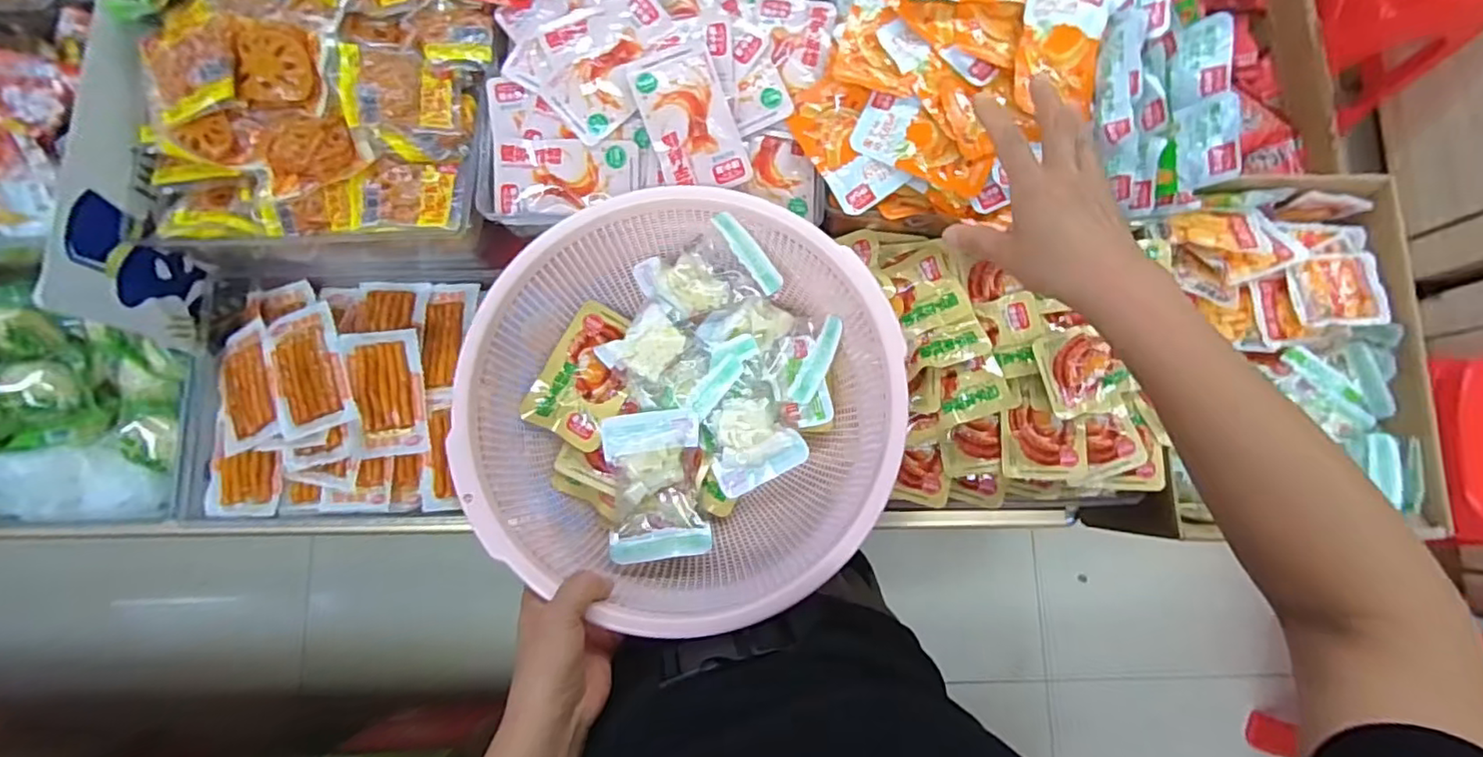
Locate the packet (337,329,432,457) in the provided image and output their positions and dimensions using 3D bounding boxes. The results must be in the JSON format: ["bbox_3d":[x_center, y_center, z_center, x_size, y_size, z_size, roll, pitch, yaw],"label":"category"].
[{"bbox_3d":[-0.342,0.014,0.604,0.063,0.016,0.119,-9,94,-22],"label":"packet"}]

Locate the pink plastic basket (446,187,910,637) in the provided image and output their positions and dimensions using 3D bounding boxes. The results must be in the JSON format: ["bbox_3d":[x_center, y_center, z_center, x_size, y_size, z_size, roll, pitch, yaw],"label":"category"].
[{"bbox_3d":[-0.042,0.019,0.483,0.305,0.100,0.294,-8,81,-1],"label":"pink plastic basket"}]

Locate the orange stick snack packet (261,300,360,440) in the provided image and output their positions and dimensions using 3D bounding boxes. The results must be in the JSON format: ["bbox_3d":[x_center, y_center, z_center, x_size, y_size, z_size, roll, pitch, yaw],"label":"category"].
[{"bbox_3d":[-0.413,-0.011,0.594,0.071,0.023,0.127,-21,82,-3],"label":"orange stick snack packet"}]

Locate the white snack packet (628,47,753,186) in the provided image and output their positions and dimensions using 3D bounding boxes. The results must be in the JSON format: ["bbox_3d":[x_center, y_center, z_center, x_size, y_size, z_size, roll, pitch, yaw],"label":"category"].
[{"bbox_3d":[-0.044,-0.219,0.536,0.072,0.018,0.120,-21,82,-3],"label":"white snack packet"}]

